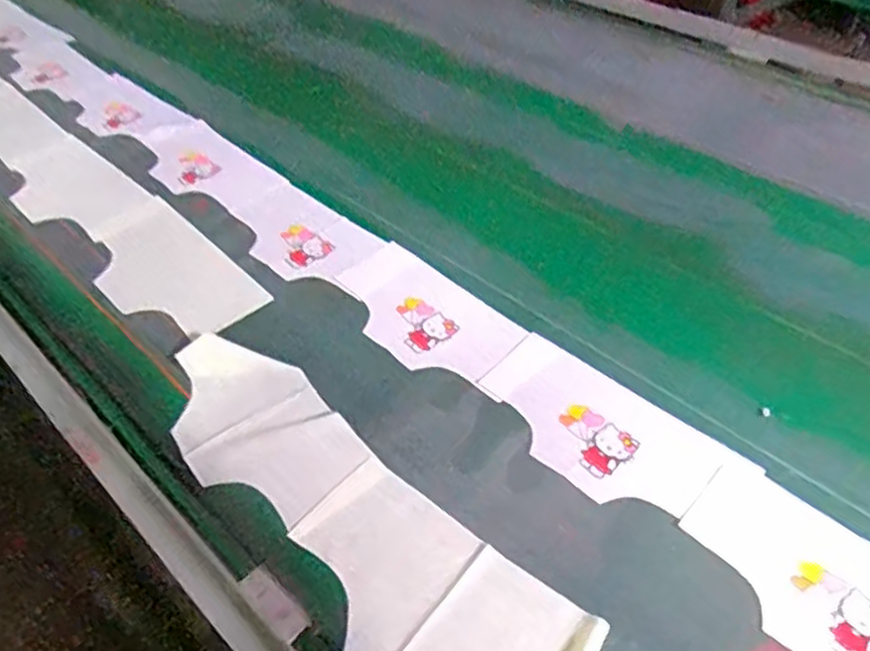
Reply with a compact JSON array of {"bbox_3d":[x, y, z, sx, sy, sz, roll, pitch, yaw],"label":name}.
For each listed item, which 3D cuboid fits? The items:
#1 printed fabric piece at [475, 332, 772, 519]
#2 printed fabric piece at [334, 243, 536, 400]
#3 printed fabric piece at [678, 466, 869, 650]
[{"bbox_3d":[0.167,0.104,0.738,0.142,0.009,0.257,-34,53,-29],"label":"printed fabric piece"},{"bbox_3d":[-0.020,-0.016,0.860,0.129,0.010,0.253,-36,53,-26],"label":"printed fabric piece"},{"bbox_3d":[0.342,0.228,0.600,0.259,0.005,0.134,33,57,31],"label":"printed fabric piece"}]

